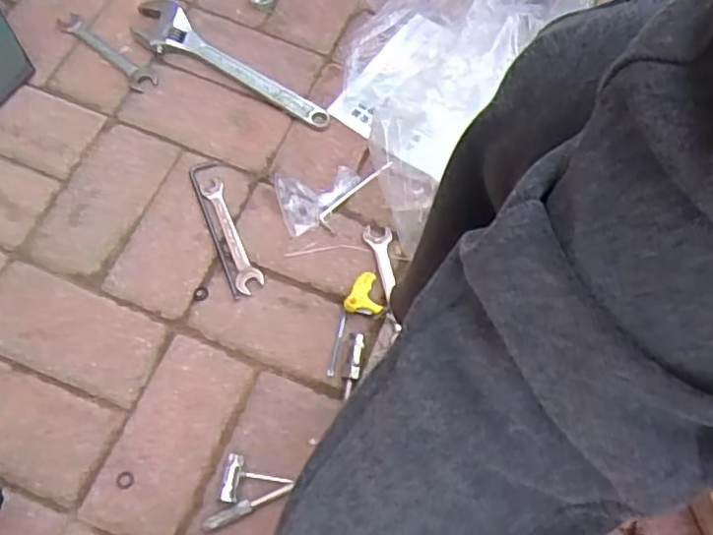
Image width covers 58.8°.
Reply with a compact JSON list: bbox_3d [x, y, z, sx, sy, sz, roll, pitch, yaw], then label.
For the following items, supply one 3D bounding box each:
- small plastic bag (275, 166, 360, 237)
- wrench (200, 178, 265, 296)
[{"bbox_3d":[-0.043,-0.087,0.726,0.094,0.025,0.077,-18,68,-11],"label":"small plastic bag"},{"bbox_3d":[-0.140,-0.037,0.704,0.029,0.005,0.141,-22,74,-9],"label":"wrench"}]

